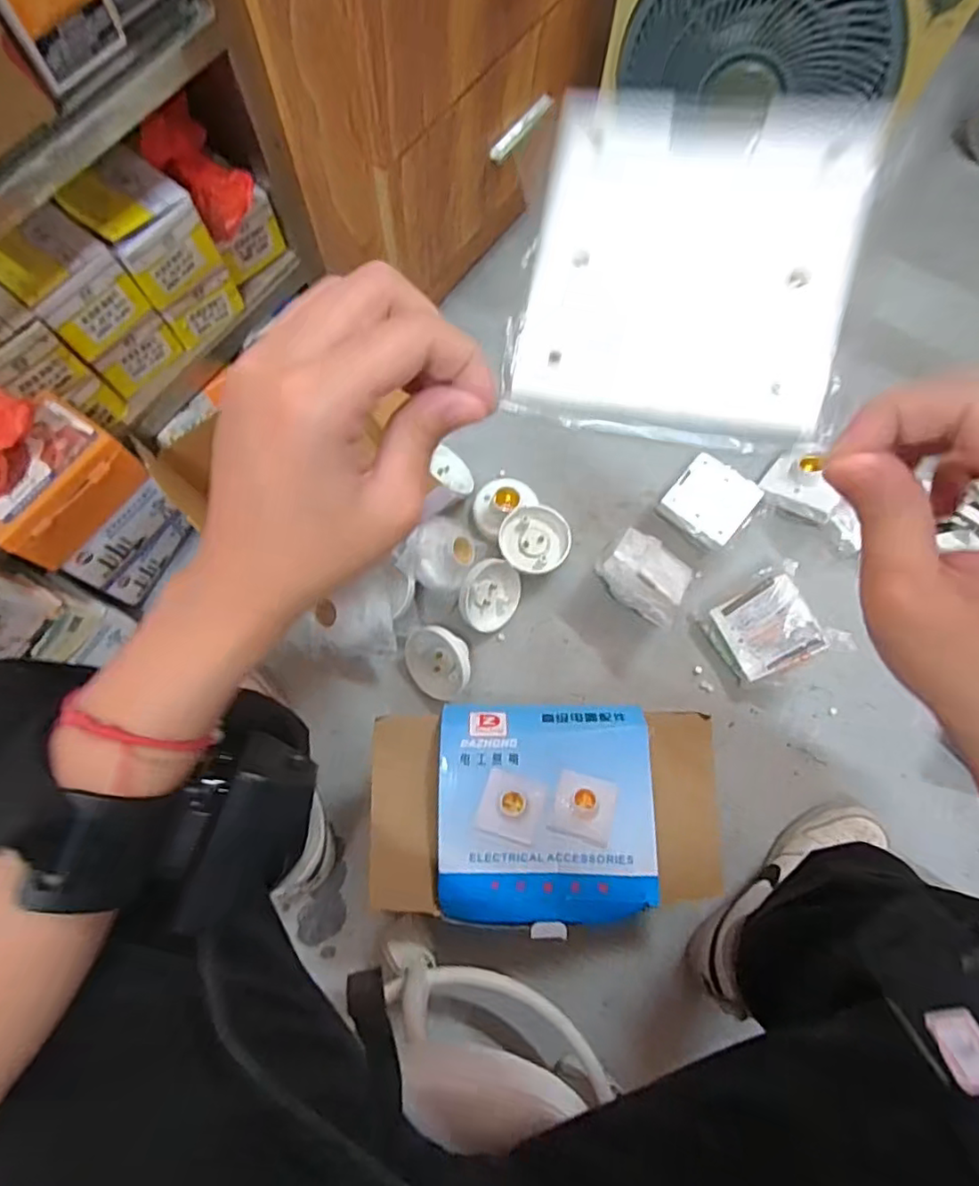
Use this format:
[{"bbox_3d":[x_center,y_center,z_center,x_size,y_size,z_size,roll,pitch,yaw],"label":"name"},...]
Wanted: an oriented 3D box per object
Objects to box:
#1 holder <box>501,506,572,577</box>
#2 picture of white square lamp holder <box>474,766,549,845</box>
[{"bbox_3d":[0.050,-0.060,0.687,0.077,0.037,0.077,1,73,-2],"label":"holder"},{"bbox_3d":[0.019,0.184,0.515,0.052,0.004,0.051,17,74,3],"label":"picture of white square lamp holder"}]

